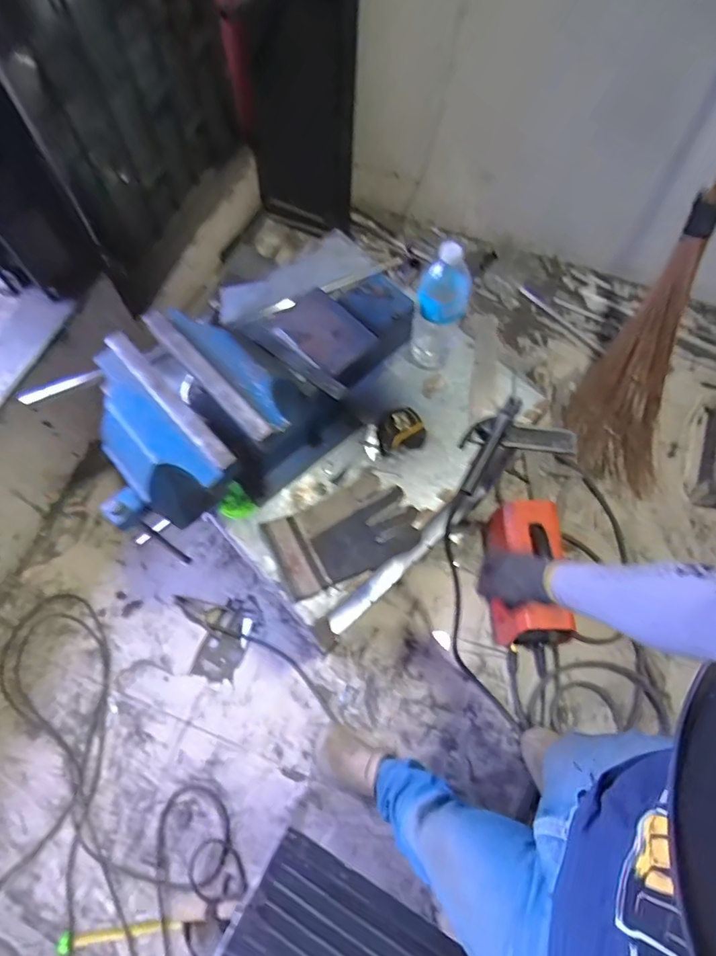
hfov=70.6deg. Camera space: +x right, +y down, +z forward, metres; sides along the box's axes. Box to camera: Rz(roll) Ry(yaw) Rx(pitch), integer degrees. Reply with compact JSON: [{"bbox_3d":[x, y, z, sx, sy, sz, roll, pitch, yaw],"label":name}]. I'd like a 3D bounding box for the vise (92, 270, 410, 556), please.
[{"bbox_3d":[-0.146,-0.130,0.806,0.566,0.258,0.246,-41,74,-16],"label":"vise"}]

